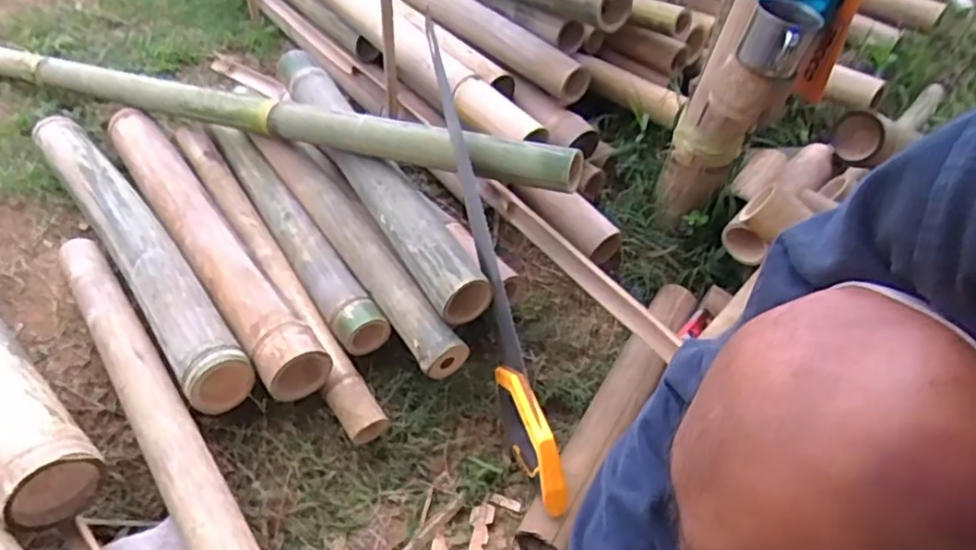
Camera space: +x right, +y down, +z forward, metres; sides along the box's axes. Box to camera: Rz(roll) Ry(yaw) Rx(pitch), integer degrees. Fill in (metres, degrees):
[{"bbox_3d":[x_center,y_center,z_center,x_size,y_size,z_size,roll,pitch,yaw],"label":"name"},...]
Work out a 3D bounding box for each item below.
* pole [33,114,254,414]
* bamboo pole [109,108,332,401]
[{"bbox_3d":[-0.470,-0.047,0.858,0.078,0.090,0.614,-27,49,-30],"label":"pole"},{"bbox_3d":[-0.384,-0.061,0.875,0.085,0.081,0.597,-25,47,-28],"label":"bamboo pole"}]

